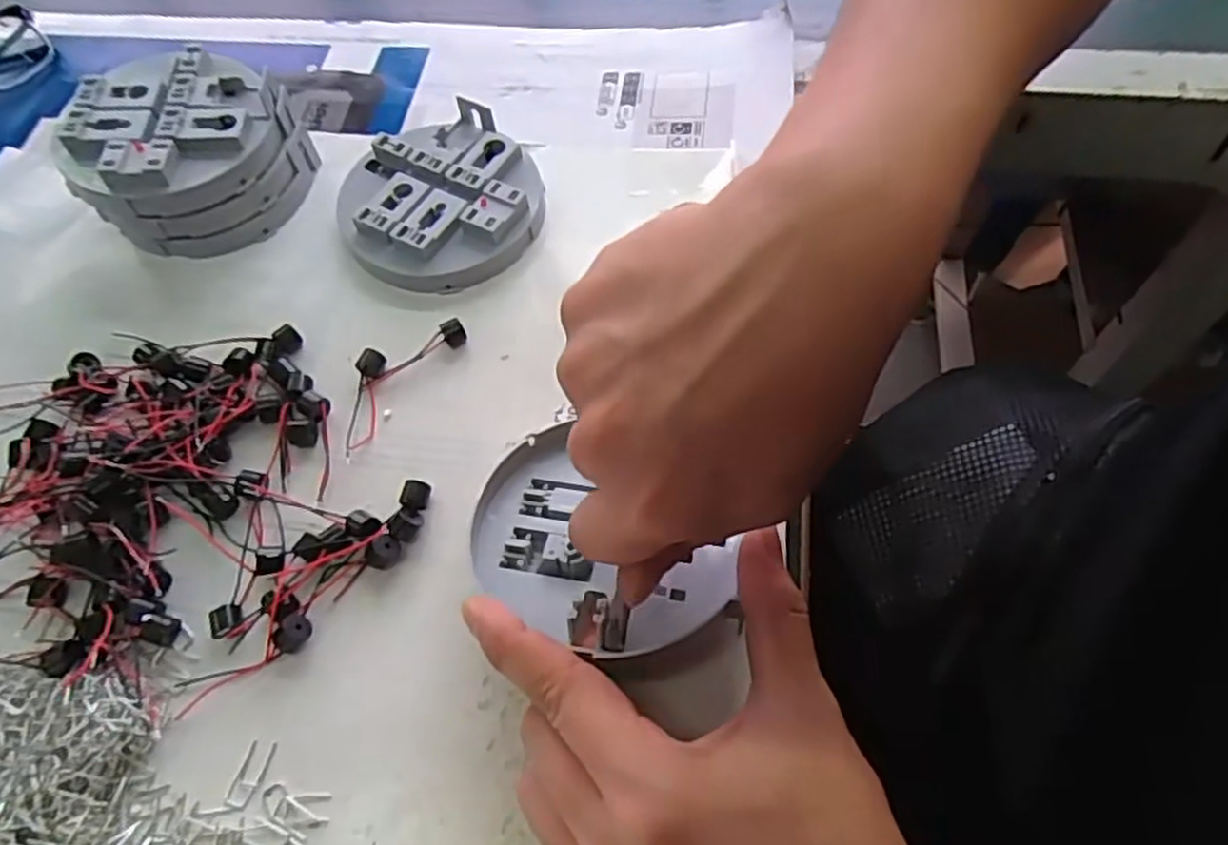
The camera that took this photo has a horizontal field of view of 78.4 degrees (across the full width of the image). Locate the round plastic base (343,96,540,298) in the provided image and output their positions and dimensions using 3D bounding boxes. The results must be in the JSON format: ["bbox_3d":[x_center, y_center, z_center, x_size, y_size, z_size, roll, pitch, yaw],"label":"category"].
[{"bbox_3d":[-0.088,-0.112,0.387,0.099,0.023,0.101,-1,61,2],"label":"round plastic base"}]

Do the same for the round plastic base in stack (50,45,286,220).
[{"bbox_3d":[-0.219,-0.146,0.376,0.103,0.026,0.086,-30,72,-18],"label":"round plastic base in stack"}]

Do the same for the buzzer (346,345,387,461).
[{"bbox_3d":[-0.114,-0.009,0.339,0.013,0.010,0.054,1,61,3],"label":"buzzer"}]

